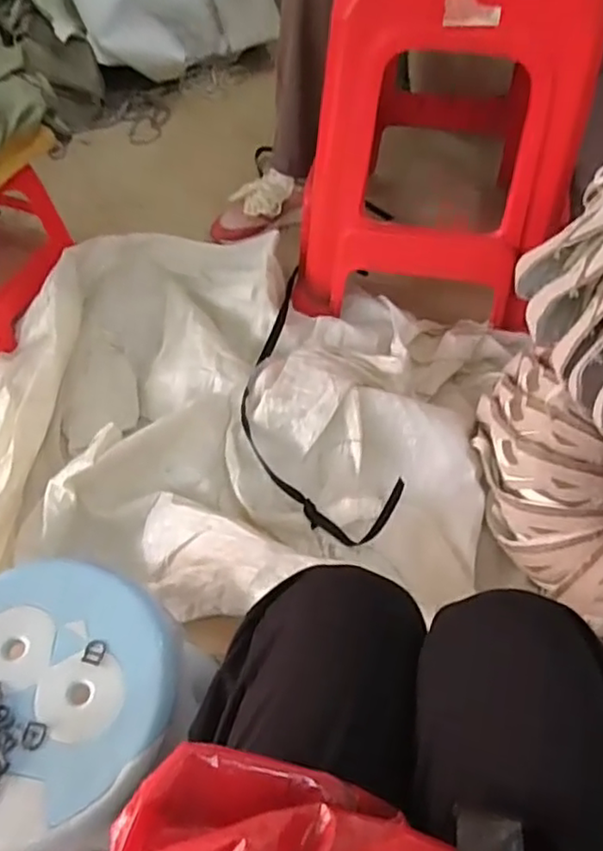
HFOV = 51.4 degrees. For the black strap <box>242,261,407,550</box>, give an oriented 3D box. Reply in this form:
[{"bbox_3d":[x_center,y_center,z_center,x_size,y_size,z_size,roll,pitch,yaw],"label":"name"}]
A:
[{"bbox_3d":[-0.013,-0.056,0.878,0.168,0.061,0.494,-16,57,-9],"label":"black strap"}]

